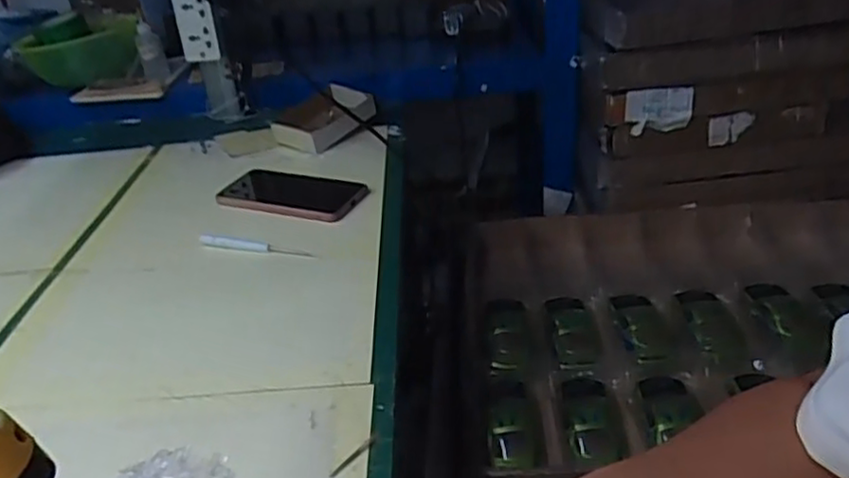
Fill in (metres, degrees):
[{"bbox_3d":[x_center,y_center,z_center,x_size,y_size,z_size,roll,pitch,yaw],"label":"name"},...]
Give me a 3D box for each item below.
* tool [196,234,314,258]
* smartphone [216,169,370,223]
[{"bbox_3d":[-0.171,0.007,0.681,0.128,0.007,0.016,8,32,20],"label":"tool"},{"bbox_3d":[-0.157,-0.052,0.771,0.182,0.013,0.081,10,33,23],"label":"smartphone"}]

